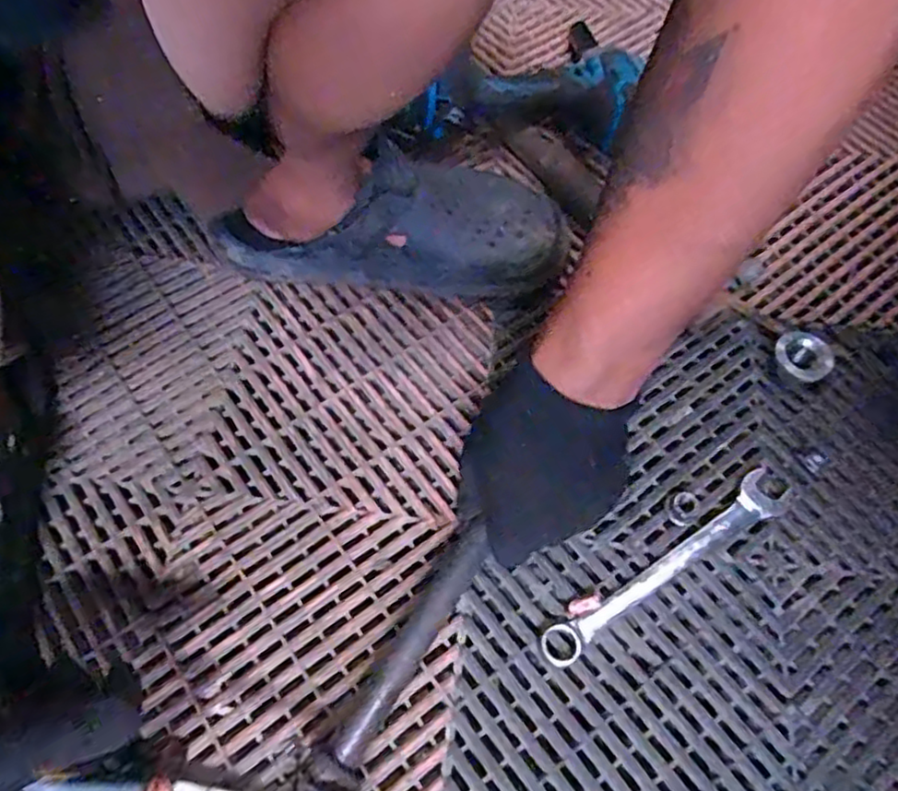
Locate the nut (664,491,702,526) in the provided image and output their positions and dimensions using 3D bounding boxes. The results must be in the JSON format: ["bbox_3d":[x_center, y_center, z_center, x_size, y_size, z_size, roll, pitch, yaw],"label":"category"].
[{"bbox_3d":[0.162,0.078,0.465,0.024,0.015,0.023,0,60,0],"label":"nut"}]

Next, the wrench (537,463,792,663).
[{"bbox_3d":[0.147,0.110,0.450,0.204,0.010,0.031,-29,64,-15],"label":"wrench"}]

